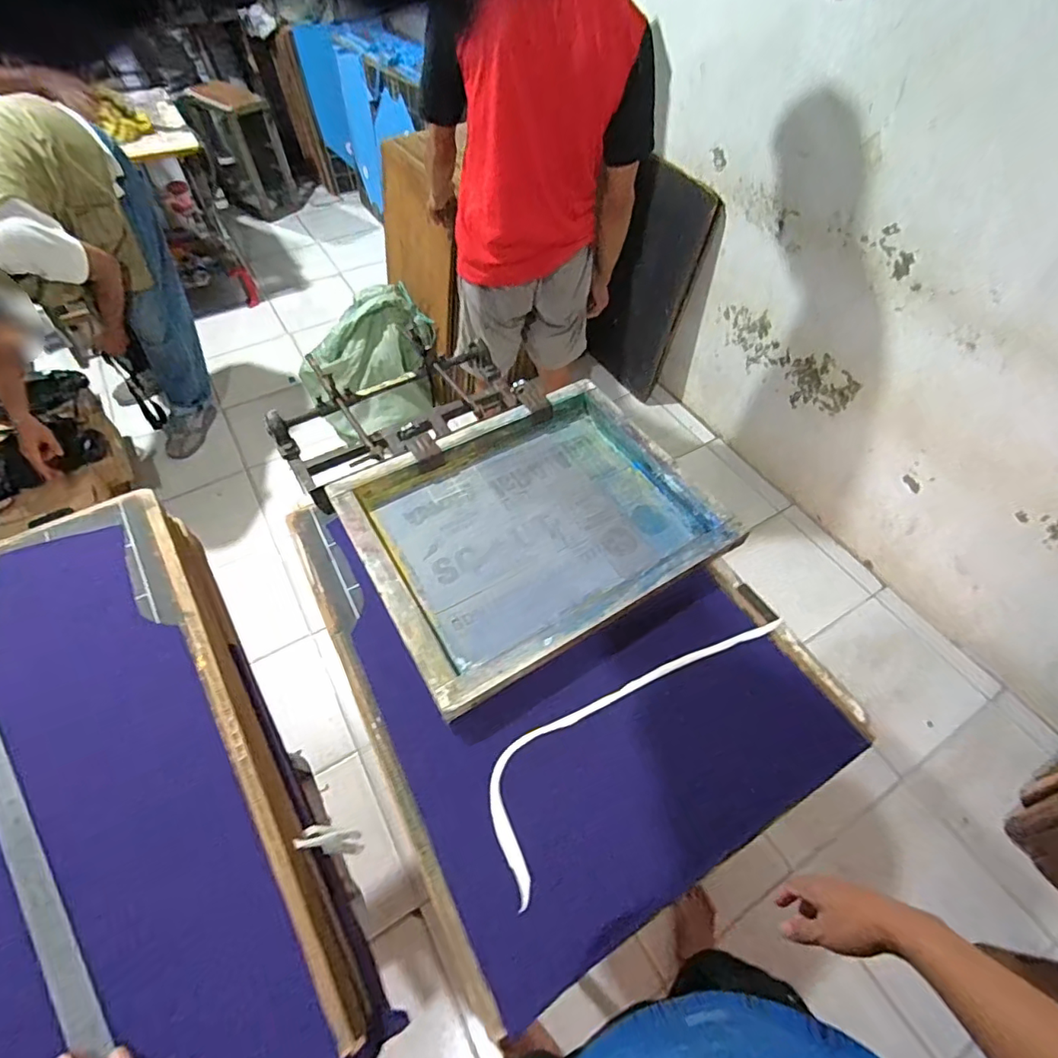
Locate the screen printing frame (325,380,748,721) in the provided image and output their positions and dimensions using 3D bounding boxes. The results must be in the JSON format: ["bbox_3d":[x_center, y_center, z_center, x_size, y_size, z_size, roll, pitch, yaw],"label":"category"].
[{"bbox_3d":[0.005,-0.023,0.931,0.559,0.047,0.475,-26,58,-19],"label":"screen printing frame"}]

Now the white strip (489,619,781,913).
[{"bbox_3d":[0.142,0.245,0.747,0.527,0.011,0.141,-36,62,-25],"label":"white strip"}]

